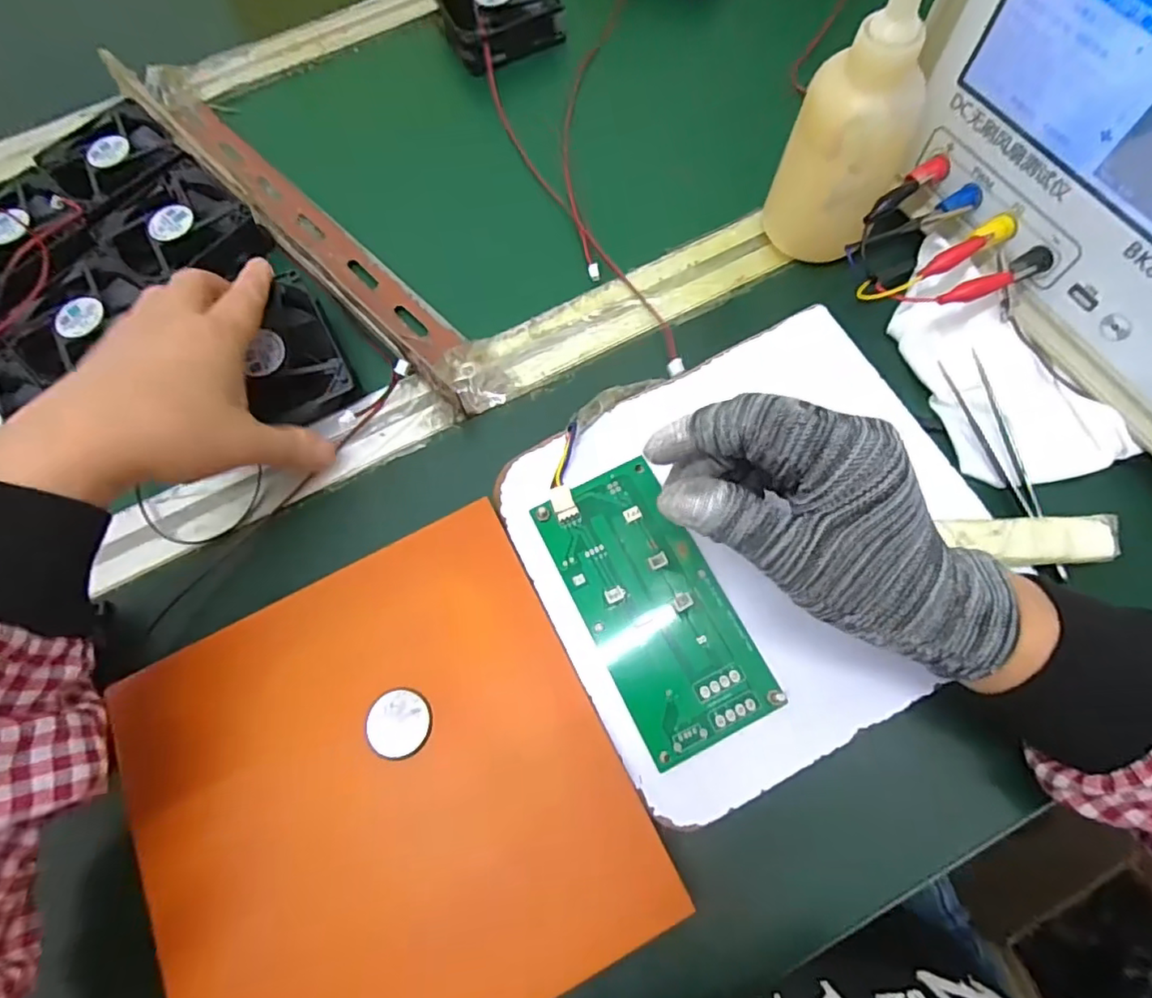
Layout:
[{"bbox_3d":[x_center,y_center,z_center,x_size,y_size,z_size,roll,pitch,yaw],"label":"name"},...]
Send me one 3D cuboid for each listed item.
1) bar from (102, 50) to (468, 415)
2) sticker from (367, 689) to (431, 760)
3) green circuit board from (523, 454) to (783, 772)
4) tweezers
[{"bbox_3d":[-0.188,-0.189,0.389,0.045,0.033,0.384,-42,71,-14],"label":"bar"},{"bbox_3d":[-0.080,0.100,0.266,0.027,0.005,0.028,-8,68,0],"label":"sticker"},{"bbox_3d":[0.036,0.048,0.281,0.065,0.010,0.134,-25,69,-7],"label":"green circuit board"},{"bbox_3d":[0.217,-0.019,0.300,0.018,0.015,0.122,-12,67,-2],"label":"tweezers"}]

